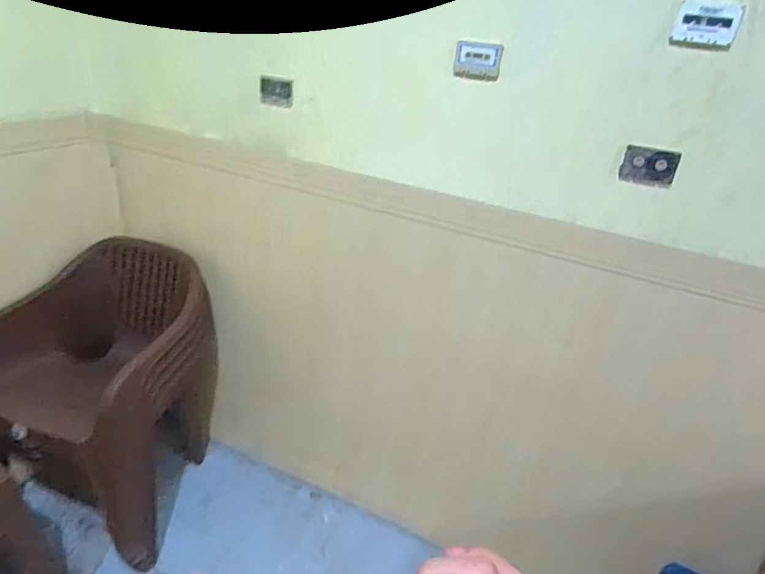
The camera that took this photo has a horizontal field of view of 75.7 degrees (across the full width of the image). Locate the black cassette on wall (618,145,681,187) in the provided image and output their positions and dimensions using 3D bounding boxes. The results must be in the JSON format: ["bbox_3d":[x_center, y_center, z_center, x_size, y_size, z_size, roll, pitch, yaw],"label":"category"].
[{"bbox_3d":[0.547,-0.247,1.009,0.100,0.072,0.015,25,33,31],"label":"black cassette on wall"}]

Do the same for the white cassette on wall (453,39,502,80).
[{"bbox_3d":[0.207,-0.492,1.073,0.101,0.074,0.022,14,34,18],"label":"white cassette on wall"}]

